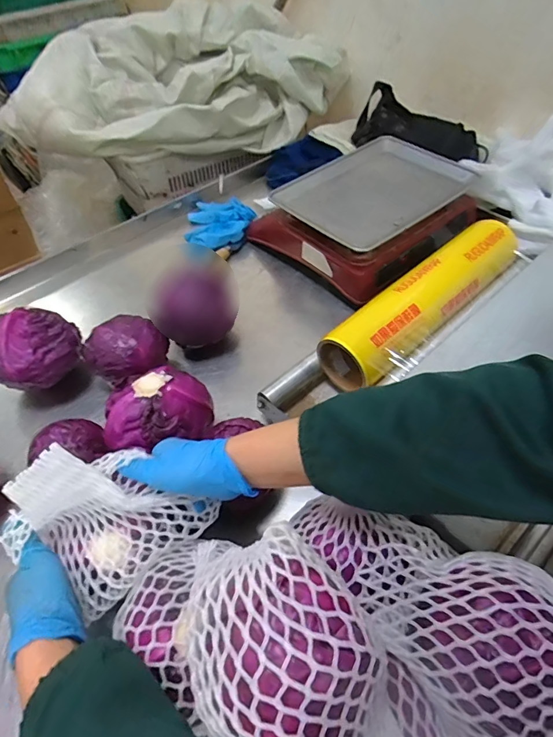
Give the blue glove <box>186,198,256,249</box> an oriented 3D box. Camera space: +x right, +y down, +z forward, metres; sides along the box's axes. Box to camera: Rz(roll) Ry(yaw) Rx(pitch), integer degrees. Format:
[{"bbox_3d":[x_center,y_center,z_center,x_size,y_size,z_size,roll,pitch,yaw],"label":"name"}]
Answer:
[{"bbox_3d":[-0.135,-0.307,0.897,0.142,0.040,0.141,-2,51,2],"label":"blue glove"}]

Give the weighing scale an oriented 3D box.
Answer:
[{"bbox_3d":[0.174,-0.313,0.838,0.362,0.117,0.303,-37,58,-24],"label":"weighing scale"}]

